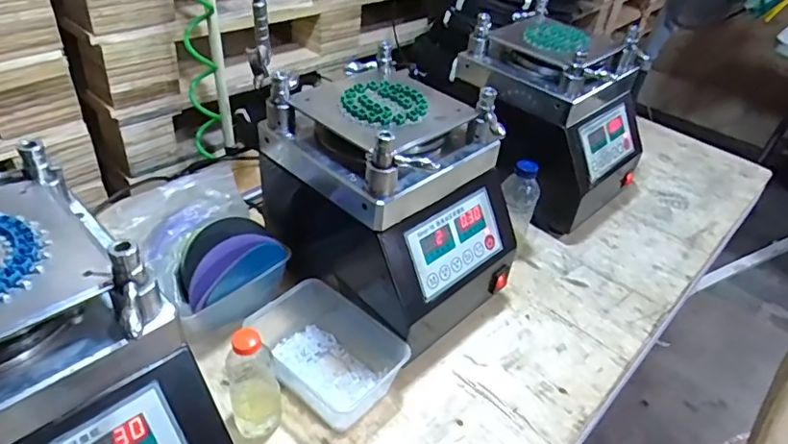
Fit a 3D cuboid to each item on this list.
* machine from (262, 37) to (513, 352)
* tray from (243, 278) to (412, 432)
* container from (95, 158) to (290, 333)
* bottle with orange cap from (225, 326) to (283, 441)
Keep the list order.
[{"bbox_3d":[-0.003,-0.022,0.705,0.209,0.287,0.269,-29,51,-36],"label":"machine"},{"bbox_3d":[-0.091,0.150,0.645,0.192,0.067,0.117,32,45,27],"label":"tray"},{"bbox_3d":[-0.238,0.040,0.692,0.149,0.137,0.164,29,44,25],"label":"container"},{"bbox_3d":[-0.145,0.167,0.567,0.053,0.143,0.045,-7,41,-17],"label":"bottle with orange cap"}]

